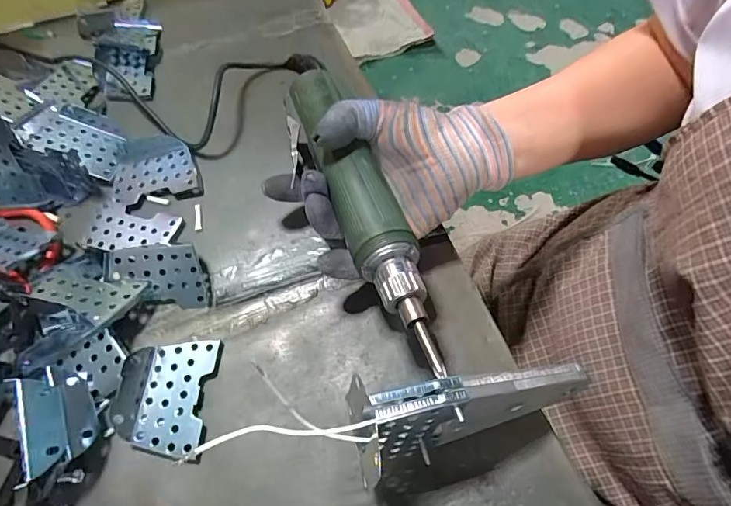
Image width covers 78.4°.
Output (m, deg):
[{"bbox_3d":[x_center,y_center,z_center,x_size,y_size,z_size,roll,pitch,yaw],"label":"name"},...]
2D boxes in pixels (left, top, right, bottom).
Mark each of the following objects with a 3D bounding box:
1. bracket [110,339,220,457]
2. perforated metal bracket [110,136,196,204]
[{"bbox_3d":[-0.128,0.087,0.279,0.058,0.015,0.066,2,62,4],"label":"bracket"},{"bbox_3d":[-0.173,-0.070,0.365,0.064,0.016,0.054,-14,62,-5],"label":"perforated metal bracket"}]

